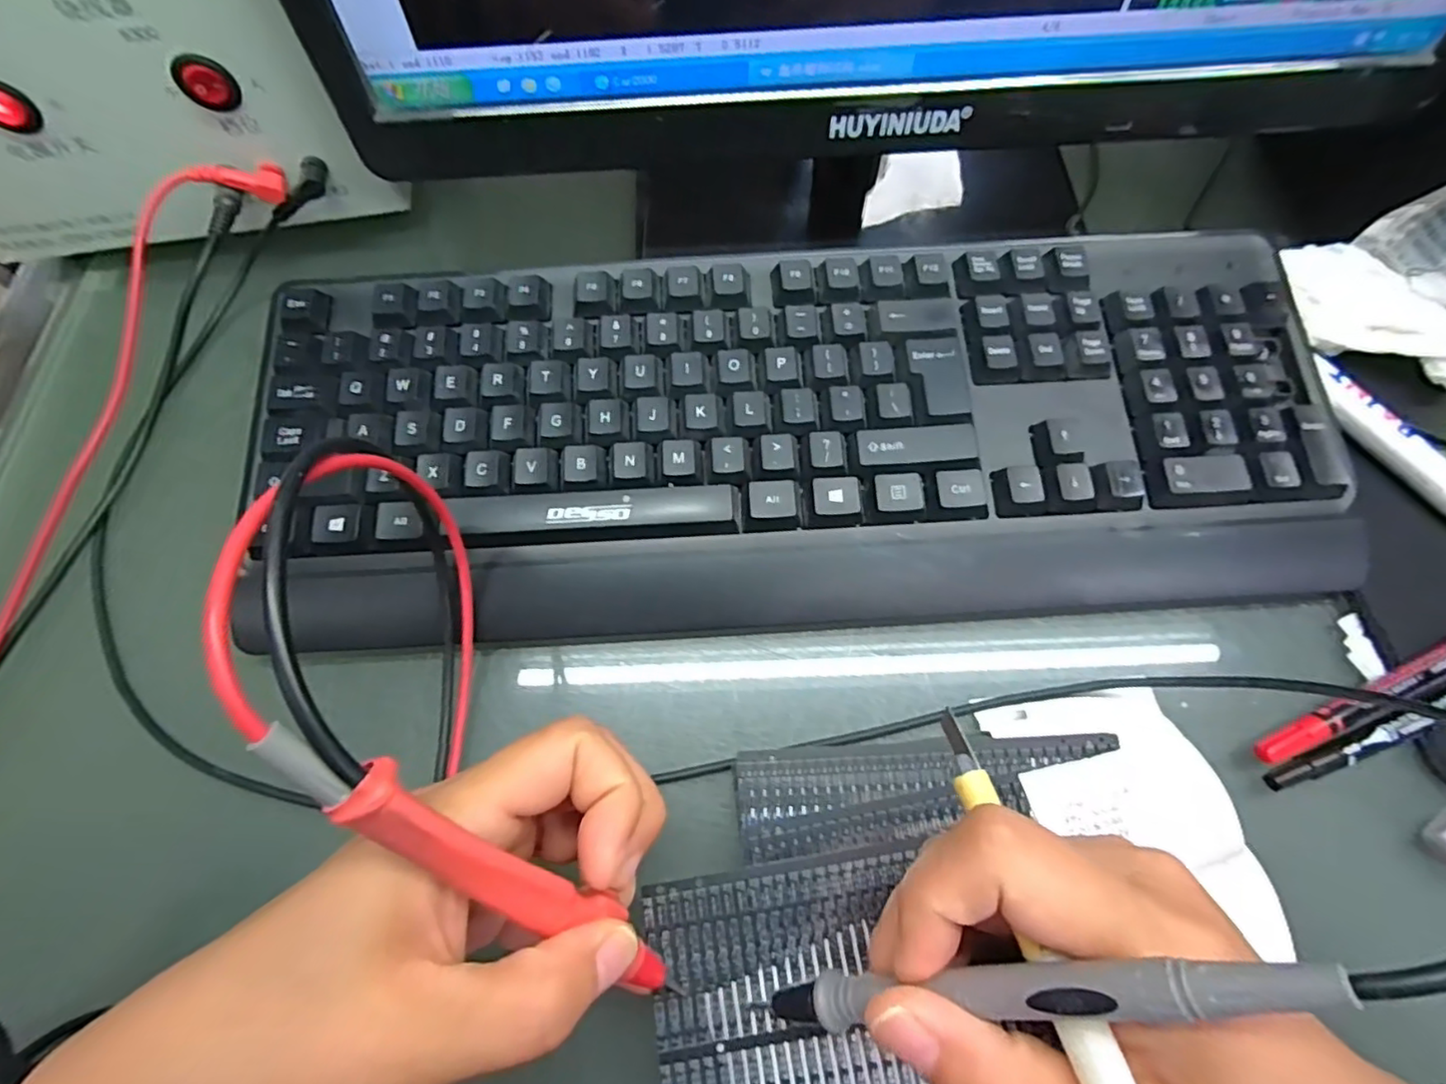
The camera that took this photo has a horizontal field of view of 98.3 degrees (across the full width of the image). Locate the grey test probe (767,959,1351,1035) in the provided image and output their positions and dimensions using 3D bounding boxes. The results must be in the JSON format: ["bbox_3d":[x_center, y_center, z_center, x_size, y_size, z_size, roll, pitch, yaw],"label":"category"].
[{"bbox_3d":[0.059,0.099,0.137,0.007,0.123,0.010,7,58,-46],"label":"grey test probe"}]

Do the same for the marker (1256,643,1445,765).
[{"bbox_3d":[0.259,0.050,0.231,0.139,0.012,0.015,-21,69,-8],"label":"marker"}]

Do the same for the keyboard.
[{"bbox_3d":[0.031,-0.048,0.260,0.422,0.039,0.151,-4,68,-1],"label":"keyboard"}]

